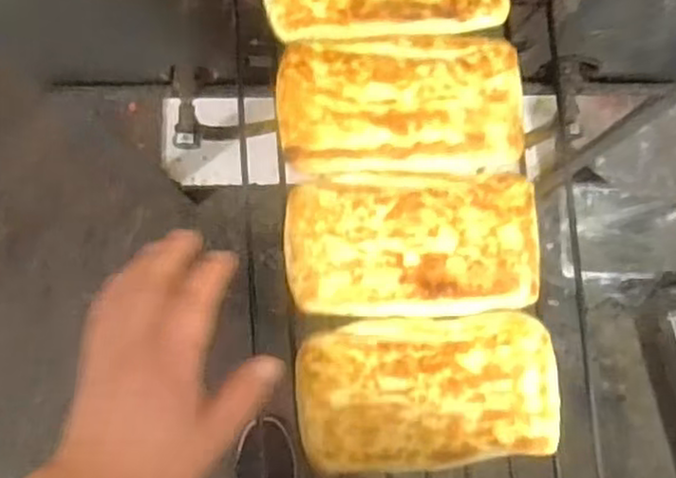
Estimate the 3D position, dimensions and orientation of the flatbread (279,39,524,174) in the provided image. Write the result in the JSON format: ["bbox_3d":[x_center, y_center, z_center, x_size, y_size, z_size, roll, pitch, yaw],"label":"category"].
[{"bbox_3d":[0.043,-0.093,0.487,0.164,0.015,0.095,0,82,-1],"label":"flatbread"}]

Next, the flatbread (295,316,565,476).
[{"bbox_3d":[0.059,0.100,0.462,0.164,0.012,0.094,-4,82,-2],"label":"flatbread"}]

